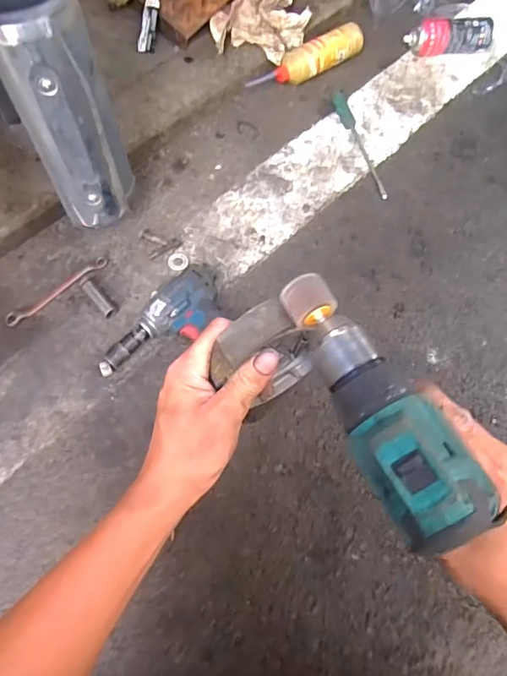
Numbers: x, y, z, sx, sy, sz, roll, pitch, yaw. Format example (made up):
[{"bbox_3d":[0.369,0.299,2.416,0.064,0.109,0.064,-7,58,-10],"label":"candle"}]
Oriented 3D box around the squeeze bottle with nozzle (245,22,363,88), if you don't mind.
[{"bbox_3d":[0.112,-0.571,1.025,0.266,0.059,0.054,-30,71,-13],"label":"squeeze bottle with nozzle"}]

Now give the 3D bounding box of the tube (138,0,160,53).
[{"bbox_3d":[-0.206,-0.631,0.981,0.033,0.015,0.125,8,89,2],"label":"tube"}]

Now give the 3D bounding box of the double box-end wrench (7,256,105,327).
[{"bbox_3d":[-0.324,-0.080,0.821,0.187,0.016,0.024,-41,74,-17],"label":"double box-end wrench"}]

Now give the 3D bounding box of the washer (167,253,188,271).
[{"bbox_3d":[-0.130,-0.132,0.855,0.039,0.006,0.034,38,71,13],"label":"washer"}]

